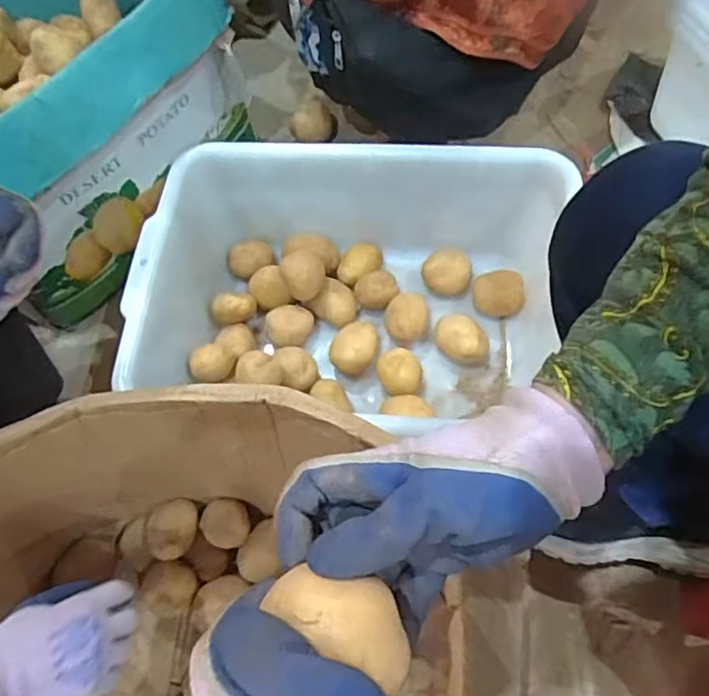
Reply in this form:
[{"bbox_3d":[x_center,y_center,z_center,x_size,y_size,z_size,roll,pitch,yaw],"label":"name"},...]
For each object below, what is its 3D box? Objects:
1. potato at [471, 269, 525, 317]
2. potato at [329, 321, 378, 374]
[{"bbox_3d":[0.199,-0.076,0.857,0.075,0.045,0.055,6,64,7],"label":"potato"},{"bbox_3d":[0.000,-0.002,0.834,0.065,0.044,0.077,-3,63,2],"label":"potato"}]

